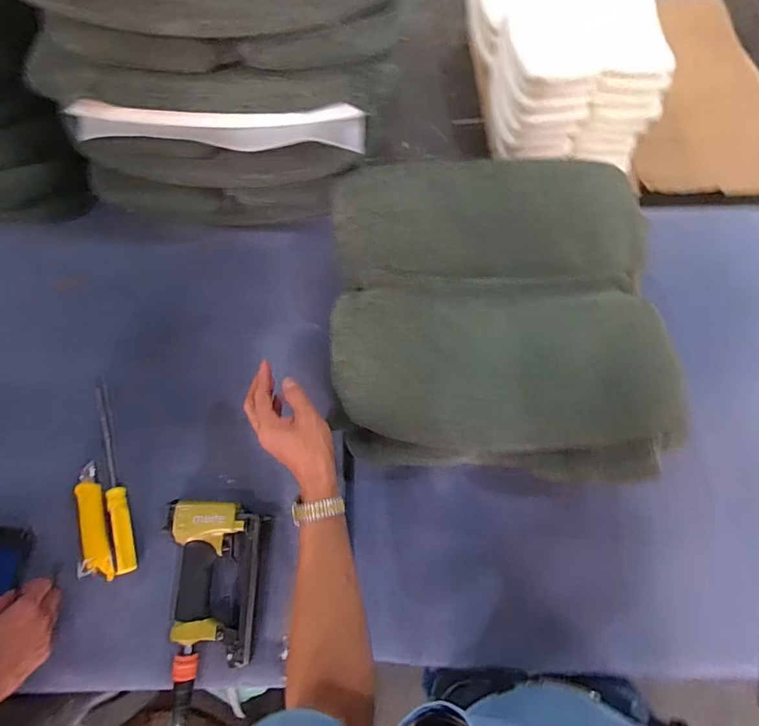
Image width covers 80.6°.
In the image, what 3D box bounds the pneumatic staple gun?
[{"bbox_3d":[-0.228,0.315,0.589,0.124,0.041,0.249,1,71,-1],"label":"pneumatic staple gun"}]

